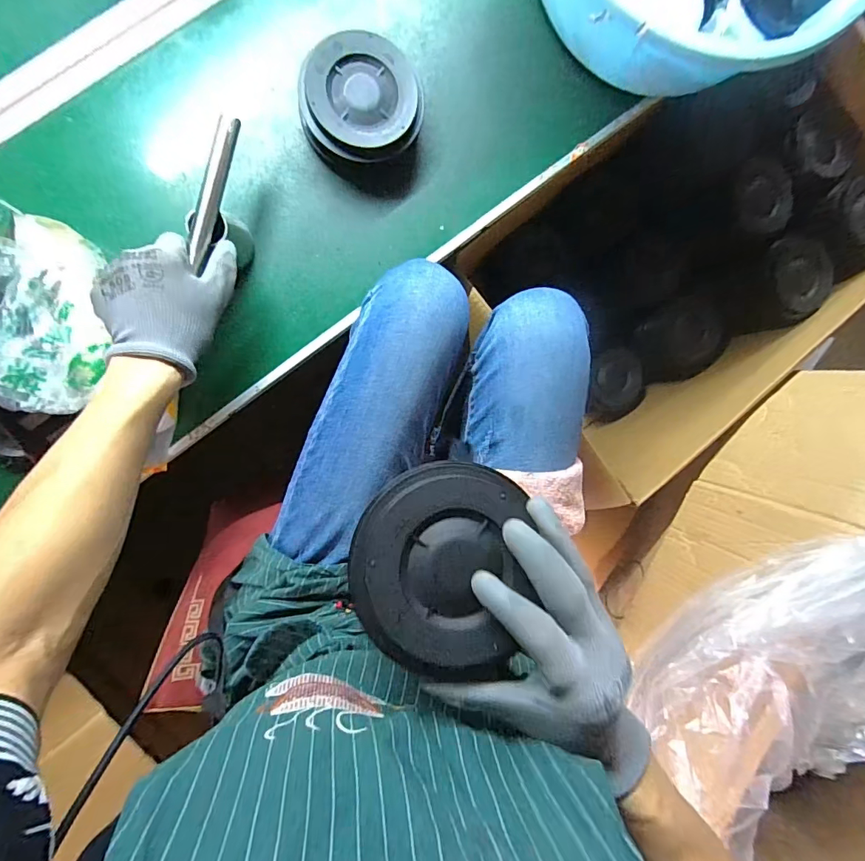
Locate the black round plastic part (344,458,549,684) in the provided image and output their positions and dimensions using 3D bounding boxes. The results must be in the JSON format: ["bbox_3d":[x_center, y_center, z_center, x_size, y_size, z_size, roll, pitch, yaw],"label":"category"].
[{"bbox_3d":[0.003,0.083,0.285,0.102,0.032,0.119,7,79,-8],"label":"black round plastic part"}]

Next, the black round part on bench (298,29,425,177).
[{"bbox_3d":[-0.073,-0.335,0.477,0.118,0.052,0.108,-1,94,-8],"label":"black round part on bench"}]

